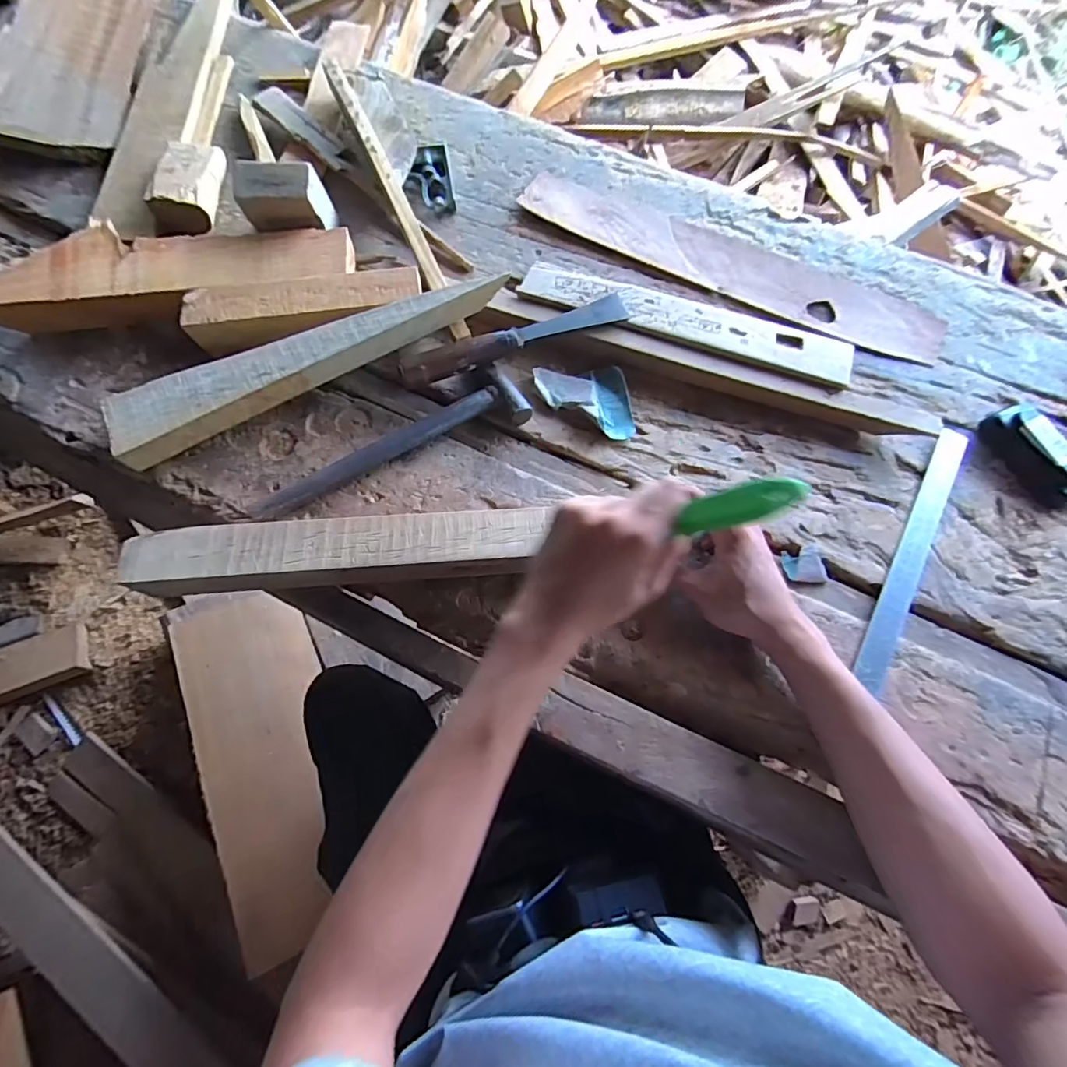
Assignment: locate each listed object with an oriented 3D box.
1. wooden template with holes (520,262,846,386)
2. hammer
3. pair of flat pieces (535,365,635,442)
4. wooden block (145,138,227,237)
[{"bbox_3d":[0.155,-0.222,0.531,0.340,0.011,0.057,19,71,7],"label":"wooden template with holes"},{"bbox_3d":[-0.130,-0.077,0.485,0.266,0.026,0.064,-31,75,-13],"label":"hammer"},{"bbox_3d":[0.052,-0.133,0.518,0.097,0.013,0.081,0,70,-3],"label":"pair of flat pieces"},{"bbox_3d":[-0.390,-0.397,0.579,0.060,0.031,0.125,0,70,-3],"label":"wooden block"}]

